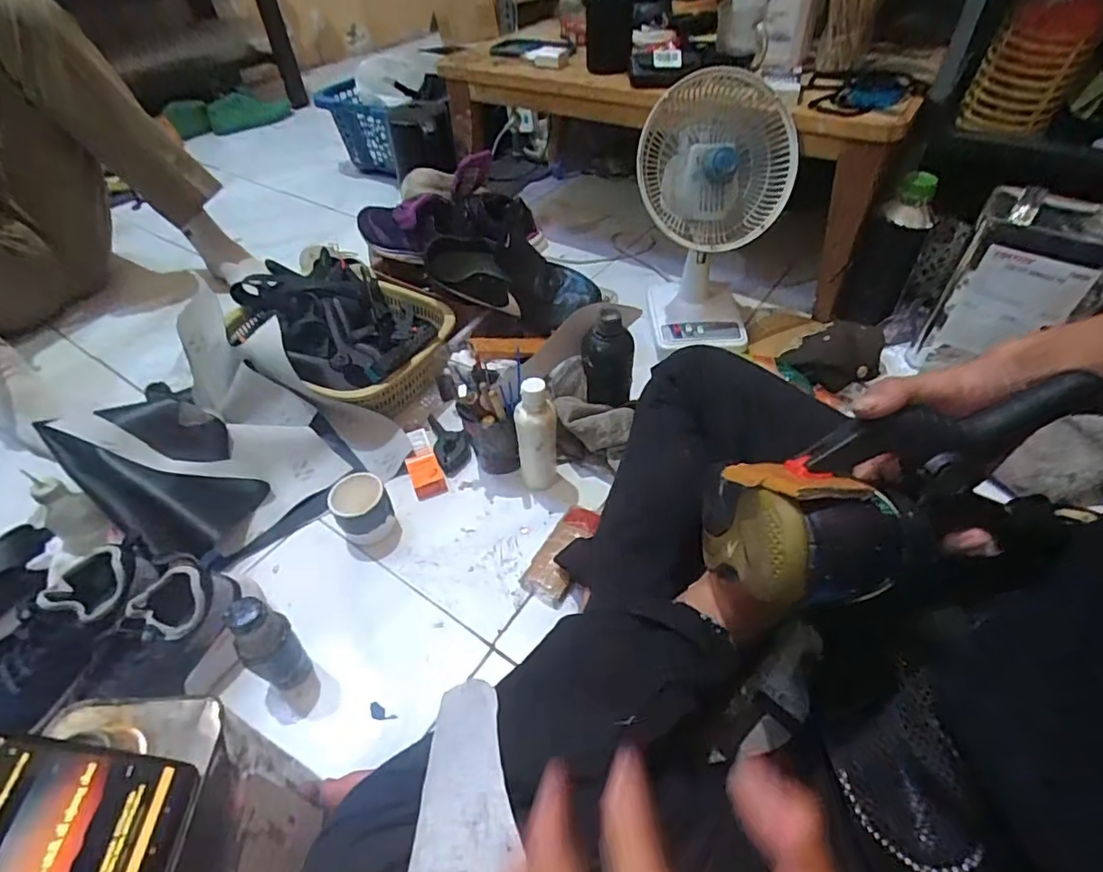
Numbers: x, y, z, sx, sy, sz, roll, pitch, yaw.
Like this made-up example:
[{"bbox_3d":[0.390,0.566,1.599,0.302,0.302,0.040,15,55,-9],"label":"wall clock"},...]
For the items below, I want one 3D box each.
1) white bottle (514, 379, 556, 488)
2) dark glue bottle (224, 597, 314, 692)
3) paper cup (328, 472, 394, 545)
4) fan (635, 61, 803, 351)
[{"bbox_3d":[-0.018,0.007,0.672,0.049,0.165,0.046,-3,46,0],"label":"white bottle"},{"bbox_3d":[-0.269,0.202,0.536,0.042,0.118,0.048,33,56,29],"label":"dark glue bottle"},{"bbox_3d":[-0.225,0.089,0.672,0.066,0.068,0.065,-25,50,-20],"label":"paper cup"},{"bbox_3d":[0.224,-0.308,0.803,0.200,0.300,0.206,12,48,14],"label":"fan"}]

